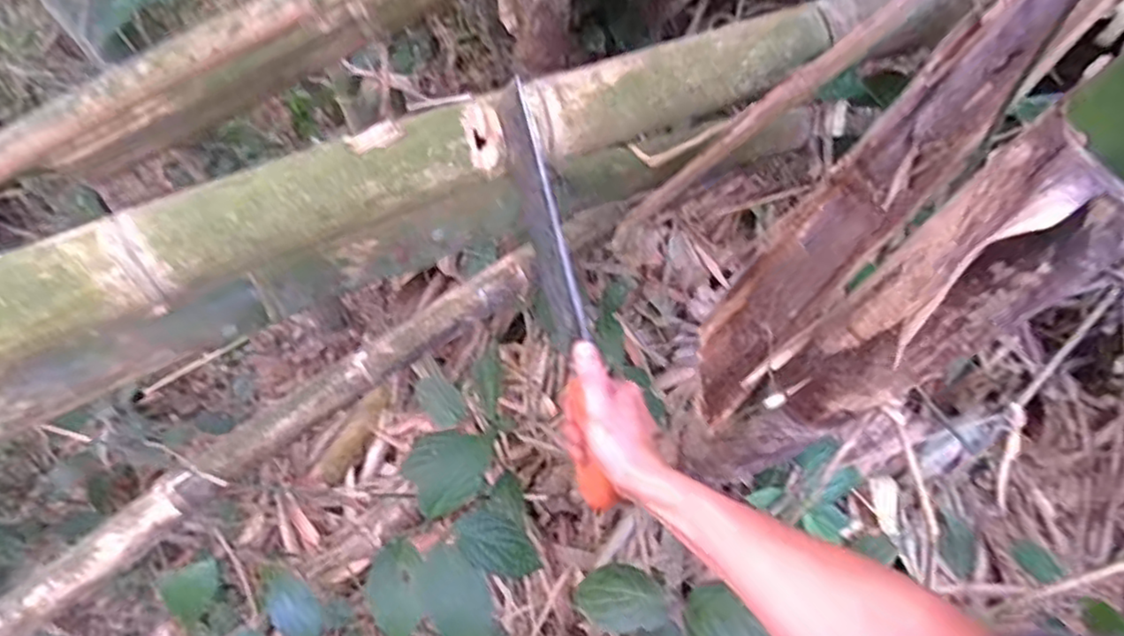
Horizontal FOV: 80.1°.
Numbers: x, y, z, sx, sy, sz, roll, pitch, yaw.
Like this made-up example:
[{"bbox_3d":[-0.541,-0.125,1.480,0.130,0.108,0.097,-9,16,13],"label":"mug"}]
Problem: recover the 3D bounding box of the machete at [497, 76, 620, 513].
[{"bbox_3d":[0.002,-0.006,0.595,0.024,0.388,0.048,-16,13,-18],"label":"machete"}]

